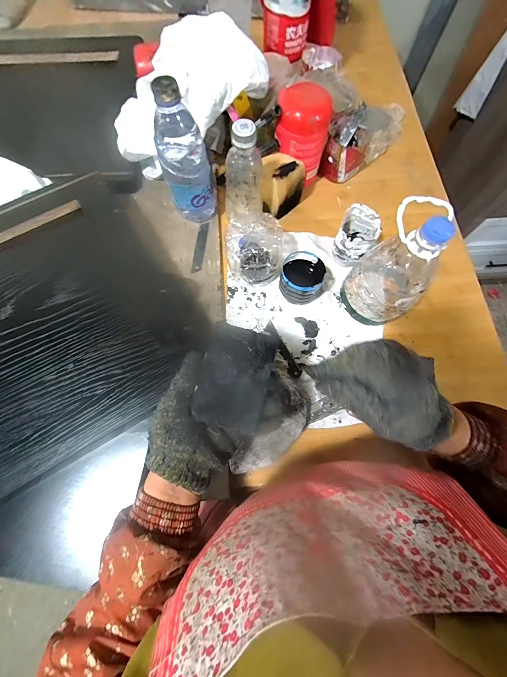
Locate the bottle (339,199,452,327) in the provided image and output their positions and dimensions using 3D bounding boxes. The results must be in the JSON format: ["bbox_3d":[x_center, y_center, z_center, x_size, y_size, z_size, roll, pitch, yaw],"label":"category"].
[{"bbox_3d":[0.191,-0.093,0.380,0.099,0.164,0.092,-43,77,-12],"label":"bottle"}]

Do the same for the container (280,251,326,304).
[{"bbox_3d":[0.078,-0.093,0.436,0.070,0.058,0.070,0,72,1],"label":"container"}]

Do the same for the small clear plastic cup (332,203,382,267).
[{"bbox_3d":[0.161,-0.157,0.449,0.061,0.074,0.071,22,73,4],"label":"small clear plastic cup"}]

